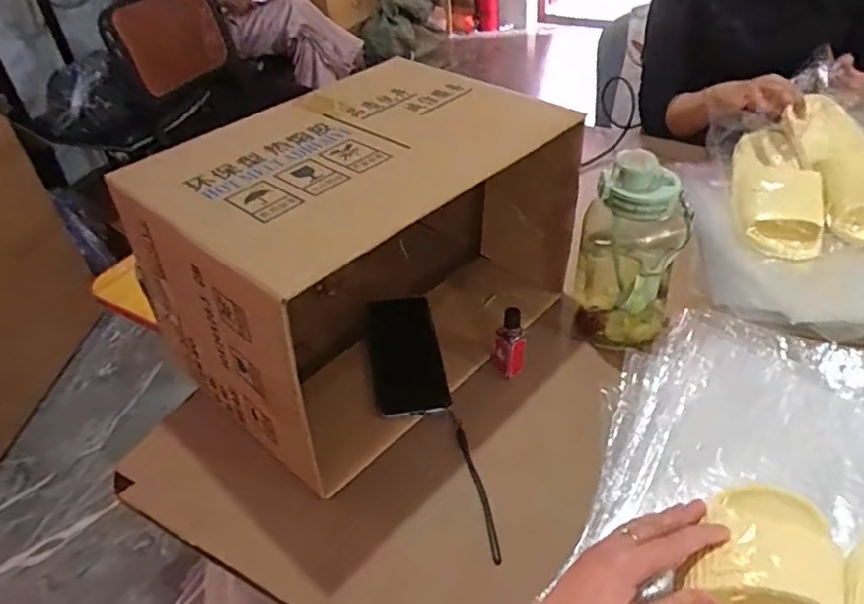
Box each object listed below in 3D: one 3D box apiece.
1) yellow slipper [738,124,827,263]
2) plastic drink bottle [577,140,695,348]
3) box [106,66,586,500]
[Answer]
[{"bbox_3d":[0.485,-0.161,0.874,0.097,0.084,0.242,6,41,15],"label":"yellow slipper"},{"bbox_3d":[0.216,-0.052,0.674,0.110,0.212,0.081,8,42,16],"label":"plastic drink bottle"},{"bbox_3d":[-0.079,-0.062,0.697,0.298,0.272,0.418,28,50,34],"label":"box"}]

